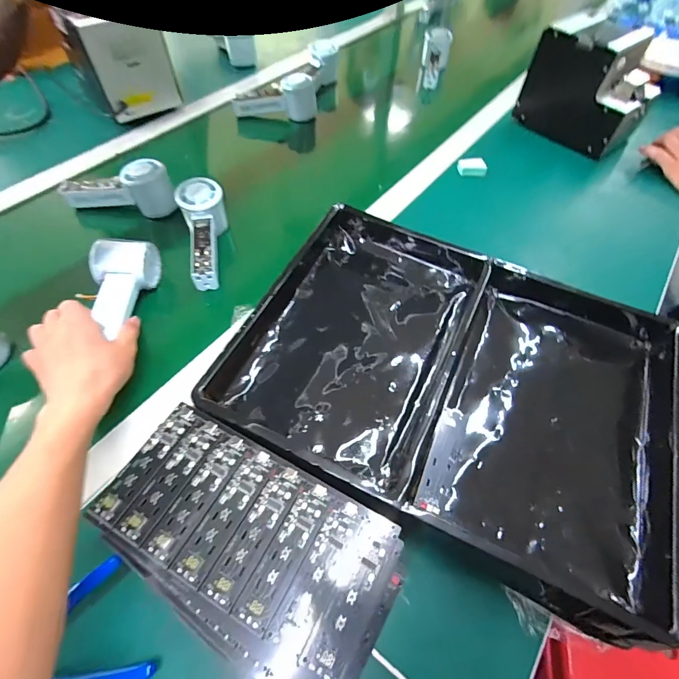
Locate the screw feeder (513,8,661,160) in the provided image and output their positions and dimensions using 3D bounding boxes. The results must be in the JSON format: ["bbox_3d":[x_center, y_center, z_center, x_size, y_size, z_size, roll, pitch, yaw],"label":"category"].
[{"bbox_3d":[0.435,-0.440,0.661,0.132,0.144,0.190,-36,63,-23],"label":"screw feeder"}]

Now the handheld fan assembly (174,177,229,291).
[{"bbox_3d":[-0.177,-0.142,0.495,0.057,0.065,0.157,-6,54,-7],"label":"handheld fan assembly"}]

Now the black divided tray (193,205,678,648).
[{"bbox_3d":[0.103,0.027,0.354,0.367,0.053,0.285,25,56,16],"label":"black divided tray"}]

